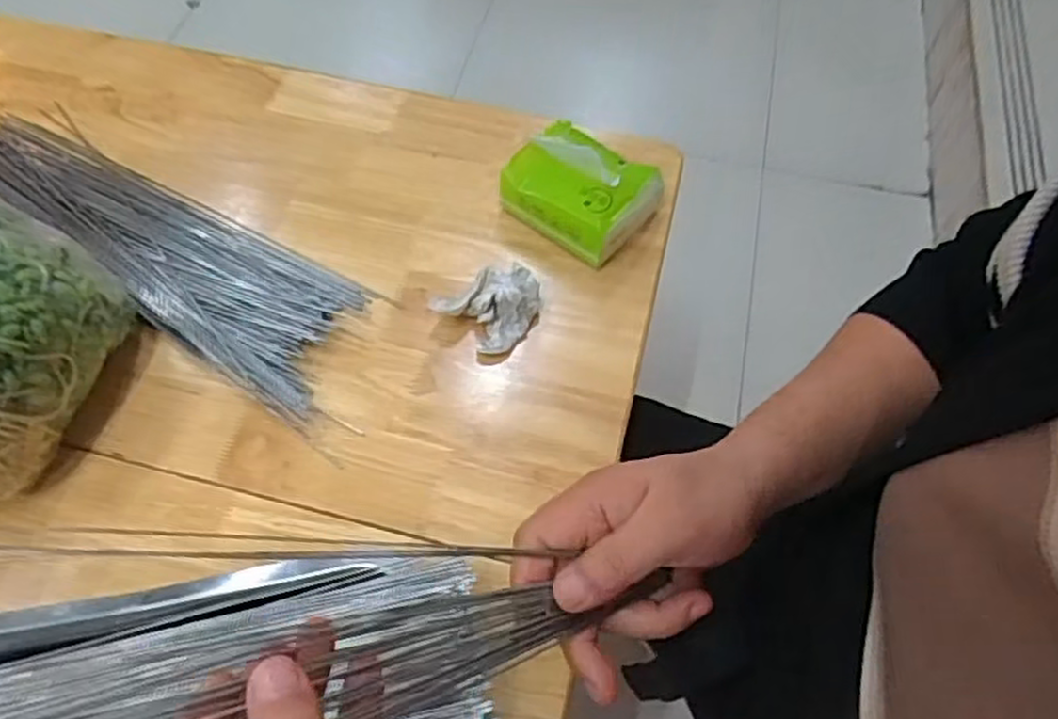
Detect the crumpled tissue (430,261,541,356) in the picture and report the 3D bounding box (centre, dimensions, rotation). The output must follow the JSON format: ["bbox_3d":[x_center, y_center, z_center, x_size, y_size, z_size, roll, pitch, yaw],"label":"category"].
[{"bbox_3d":[-0.024,-0.043,0.548,0.061,0.033,0.070,37,66,19],"label":"crumpled tissue"}]

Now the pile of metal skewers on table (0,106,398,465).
[{"bbox_3d":[-0.294,-0.098,0.582,0.447,0.022,0.110,31,64,16],"label":"pile of metal skewers on table"}]

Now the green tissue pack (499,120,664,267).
[{"bbox_3d":[0.043,-0.134,0.580,0.101,0.068,0.090,40,66,20],"label":"green tissue pack"}]

